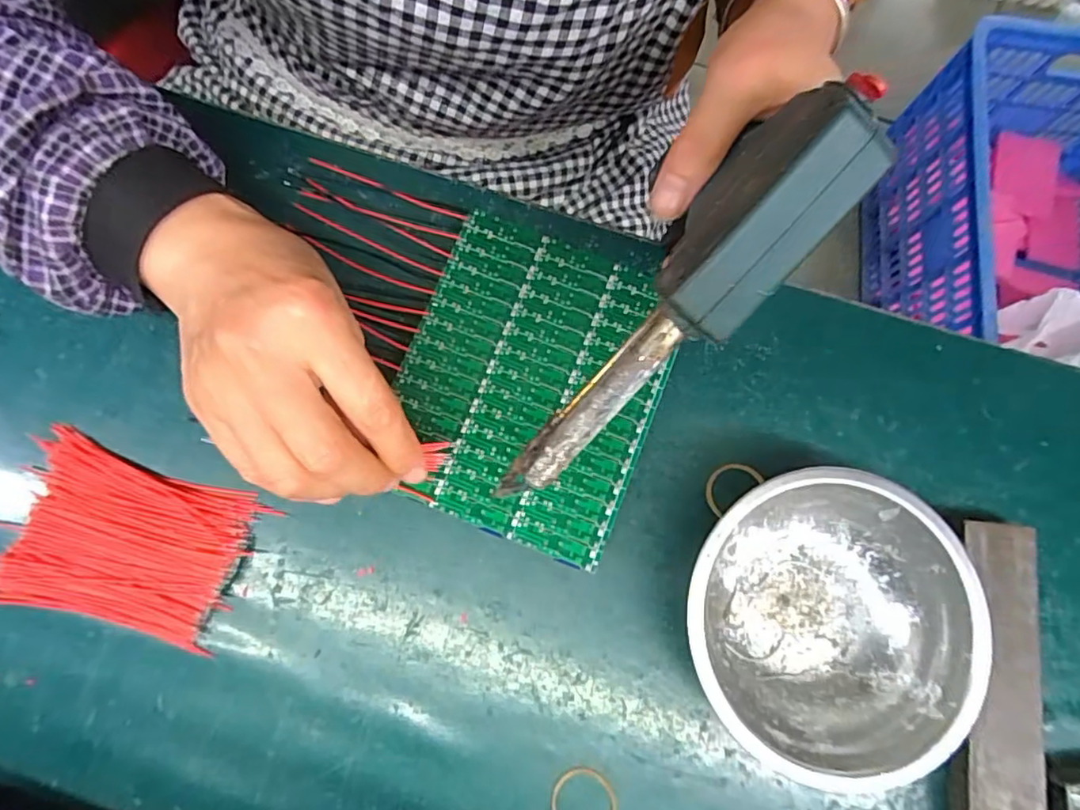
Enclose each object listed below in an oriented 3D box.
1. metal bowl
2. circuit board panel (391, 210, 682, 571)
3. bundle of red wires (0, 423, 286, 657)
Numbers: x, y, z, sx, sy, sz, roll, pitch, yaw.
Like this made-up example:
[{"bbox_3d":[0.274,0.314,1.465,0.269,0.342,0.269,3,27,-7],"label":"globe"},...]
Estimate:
[{"bbox_3d":[0.128,0.096,0.272,0.124,0.042,0.124,0,79,0],"label":"metal bowl"},{"bbox_3d":[-0.004,-0.011,0.298,0.124,0.004,0.148,22,80,2],"label":"circuit board panel"},{"bbox_3d":[-0.201,0.065,0.287,0.110,0.013,0.077,19,79,4],"label":"bundle of red wires"}]

